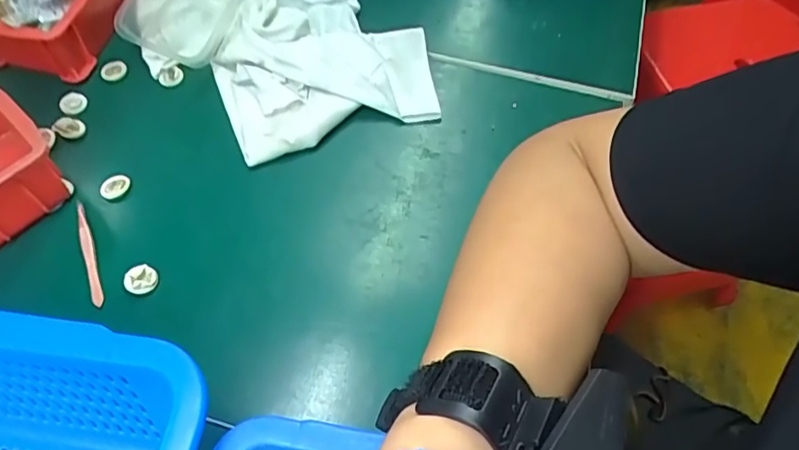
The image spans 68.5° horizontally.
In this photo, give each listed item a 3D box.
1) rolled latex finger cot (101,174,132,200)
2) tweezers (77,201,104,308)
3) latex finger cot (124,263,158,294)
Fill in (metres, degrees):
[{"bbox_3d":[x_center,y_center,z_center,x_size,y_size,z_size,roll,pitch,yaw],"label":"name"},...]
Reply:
[{"bbox_3d":[-0.209,-0.029,0.430,0.018,0.004,0.021,12,58,5],"label":"rolled latex finger cot"},{"bbox_3d":[-0.215,0.017,0.405,0.008,0.004,0.085,-19,61,-14],"label":"tweezers"},{"bbox_3d":[-0.172,0.037,0.390,0.020,0.007,0.018,-32,65,-20],"label":"latex finger cot"}]

